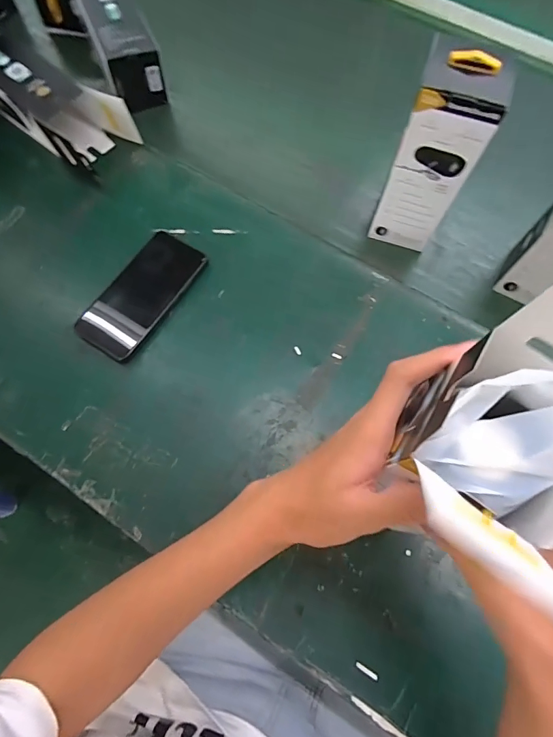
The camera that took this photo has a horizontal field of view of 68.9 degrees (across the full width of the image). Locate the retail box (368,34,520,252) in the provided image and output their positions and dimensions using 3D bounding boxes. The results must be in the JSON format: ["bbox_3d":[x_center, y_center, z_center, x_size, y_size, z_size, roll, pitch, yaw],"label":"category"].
[{"bbox_3d":[0.165,-0.214,0.429,0.082,0.208,0.050,17,69,5],"label":"retail box"}]

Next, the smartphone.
[{"bbox_3d":[-0.156,-0.088,0.472,0.078,0.014,0.163,30,71,10],"label":"smartphone"}]

